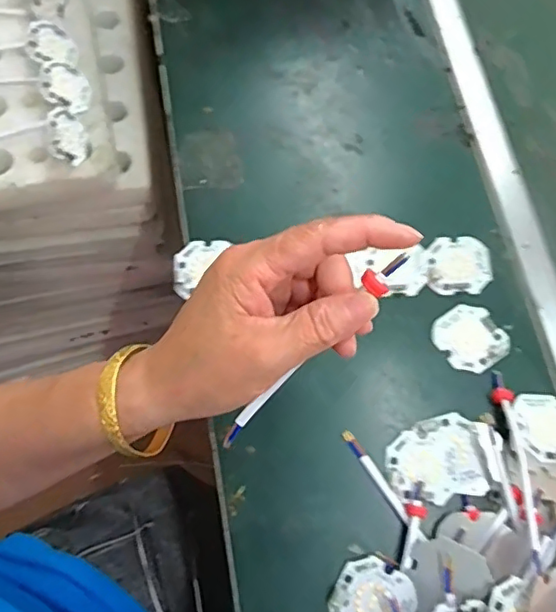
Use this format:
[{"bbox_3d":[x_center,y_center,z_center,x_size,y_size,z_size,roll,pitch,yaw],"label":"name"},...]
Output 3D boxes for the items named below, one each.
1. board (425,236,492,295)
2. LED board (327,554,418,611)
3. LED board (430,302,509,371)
[{"bbox_3d":[0.139,-0.032,0.447,0.048,0.004,0.046,-1,70,-3],"label":"board"},{"bbox_3d":[0.058,0.183,0.361,0.047,0.007,0.046,25,76,27],"label":"LED board"},{"bbox_3d":[0.142,0.024,0.431,0.049,0.004,0.049,-32,75,-13],"label":"LED board"}]

